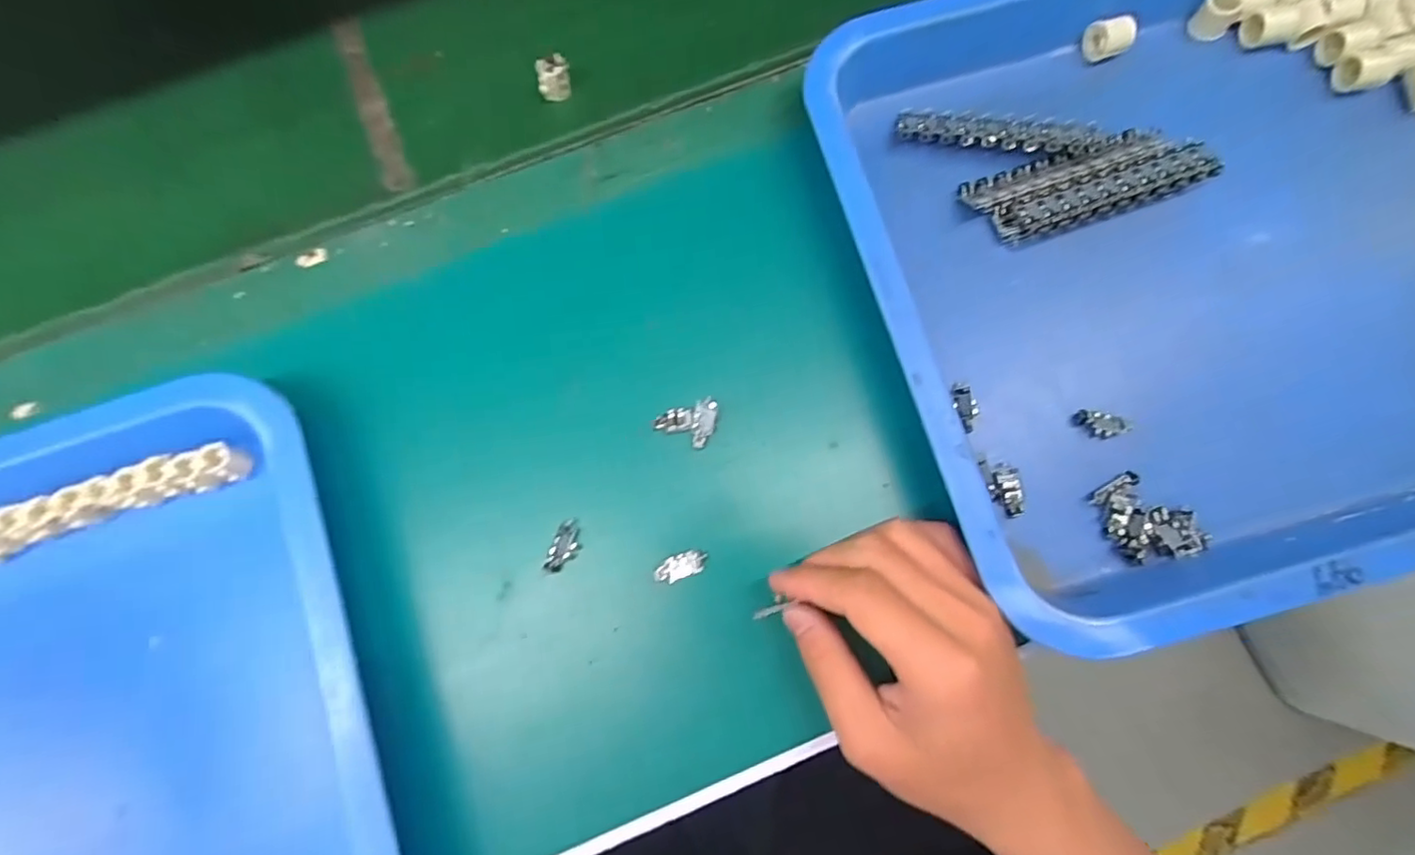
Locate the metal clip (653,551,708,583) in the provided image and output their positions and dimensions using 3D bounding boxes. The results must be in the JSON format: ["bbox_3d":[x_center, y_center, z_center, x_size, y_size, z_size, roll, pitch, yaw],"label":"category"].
[{"bbox_3d":[-0.013,0.069,0.304,0.026,0.004,0.012,-20,77,-4],"label":"metal clip"}]

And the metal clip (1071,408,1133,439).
[{"bbox_3d":[0.198,-0.002,0.311,0.027,0.008,0.012,12,77,4],"label":"metal clip"}]

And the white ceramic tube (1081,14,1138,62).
[{"bbox_3d":[0.232,-0.225,0.356,0.023,0.018,0.019,-13,76,-2],"label":"white ceramic tube"}]

